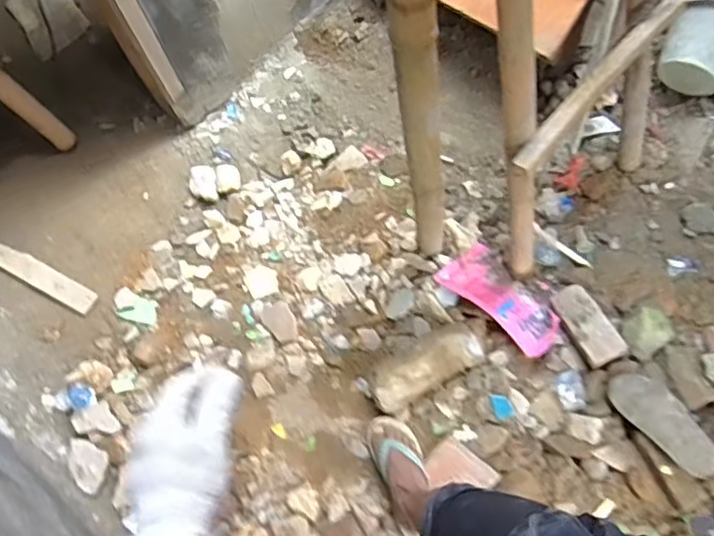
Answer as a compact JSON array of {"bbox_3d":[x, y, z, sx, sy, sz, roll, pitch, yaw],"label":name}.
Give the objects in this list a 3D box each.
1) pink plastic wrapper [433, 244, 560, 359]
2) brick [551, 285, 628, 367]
[{"bbox_3d":[0.375,0.077,1.599,0.172,0.062,0.334,-42,70,-10],"label":"pink plastic wrapper"},{"bbox_3d":[0.582,0.138,1.566,0.110,0.043,0.216,-24,68,-3],"label":"brick"}]

